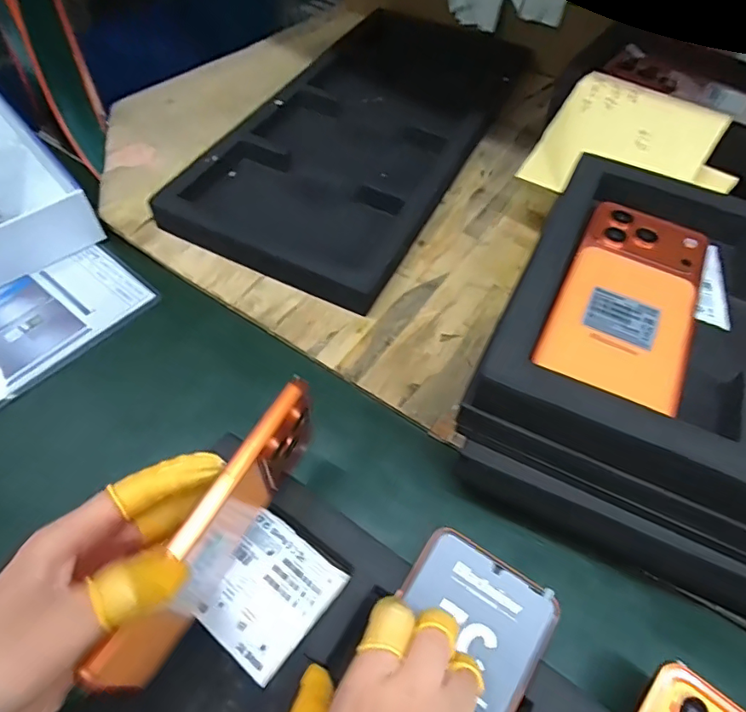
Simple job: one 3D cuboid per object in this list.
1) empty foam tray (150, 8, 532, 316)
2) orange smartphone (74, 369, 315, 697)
[{"bbox_3d":[-0.006,-0.257,0.563,0.226,0.034,0.456,22,56,12],"label":"empty foam tray"},{"bbox_3d":[-0.078,0.091,0.268,0.014,0.081,0.155,26,61,17],"label":"orange smartphone"}]

